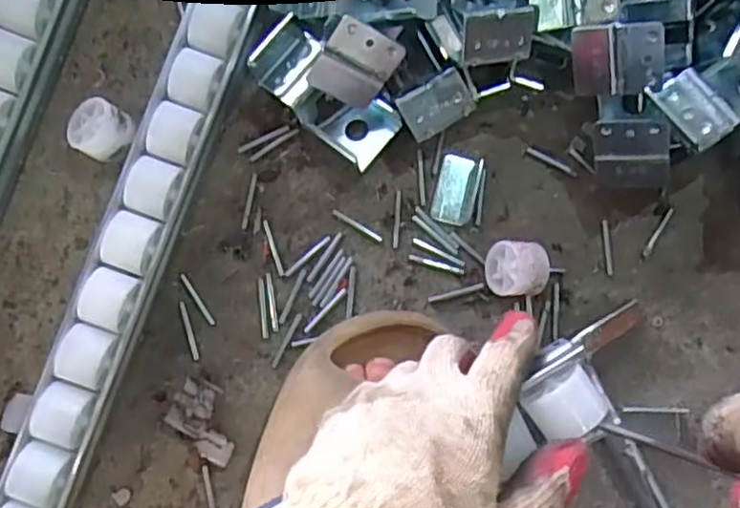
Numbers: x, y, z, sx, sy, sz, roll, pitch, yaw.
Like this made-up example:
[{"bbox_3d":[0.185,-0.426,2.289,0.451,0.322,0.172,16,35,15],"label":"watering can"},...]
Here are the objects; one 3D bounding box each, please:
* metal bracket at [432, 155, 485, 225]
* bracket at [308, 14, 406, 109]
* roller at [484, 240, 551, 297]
[{"bbox_3d":[0.059,-0.042,0.474,0.026,0.007,0.045,13,84,-2],"label":"metal bracket"},{"bbox_3d":[-0.008,-0.115,0.433,0.043,0.007,0.048,24,128,-20],"label":"bracket"},{"bbox_3d":[0.094,0.010,0.459,0.035,0.037,0.034,-3,85,-4],"label":"roller"}]

